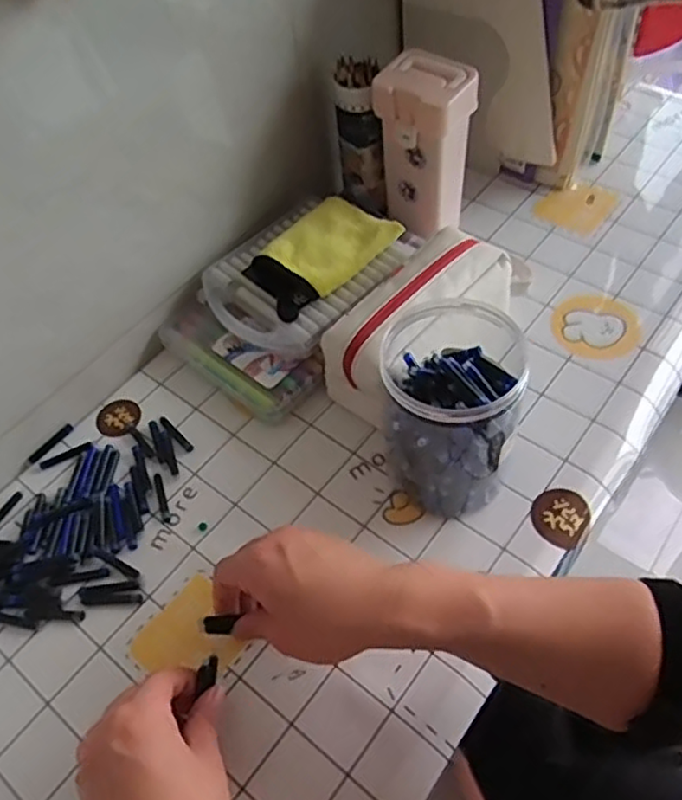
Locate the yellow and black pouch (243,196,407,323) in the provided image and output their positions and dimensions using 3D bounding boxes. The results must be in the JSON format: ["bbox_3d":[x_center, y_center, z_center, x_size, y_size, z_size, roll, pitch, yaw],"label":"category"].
[{"bbox_3d":[-0.019,-0.139,0.631,0.141,0.025,0.082,-41,59,-17],"label":"yellow and black pouch"}]

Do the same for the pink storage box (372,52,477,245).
[{"bbox_3d":[0.082,-0.242,0.651,0.078,0.155,0.058,24,60,20],"label":"pink storage box"}]

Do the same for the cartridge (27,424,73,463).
[{"bbox_3d":[-0.261,0.040,0.602,0.008,0.005,0.047,29,62,22],"label":"cartridge"}]

